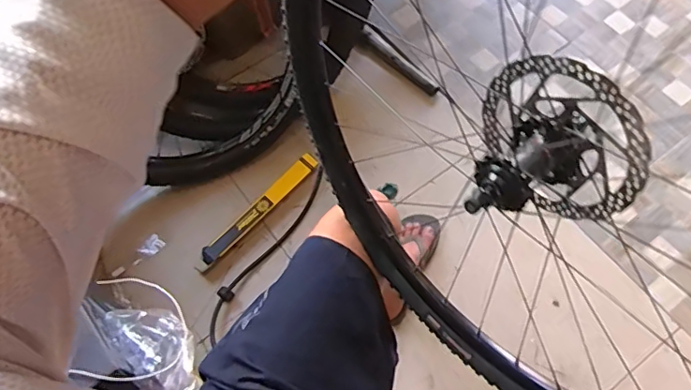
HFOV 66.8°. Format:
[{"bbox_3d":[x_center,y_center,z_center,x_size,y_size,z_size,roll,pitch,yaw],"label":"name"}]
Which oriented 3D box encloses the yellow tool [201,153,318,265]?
[{"bbox_3d":[-0.205,0.030,1.273,0.044,0.024,0.355,40,72,19],"label":"yellow tool"}]

